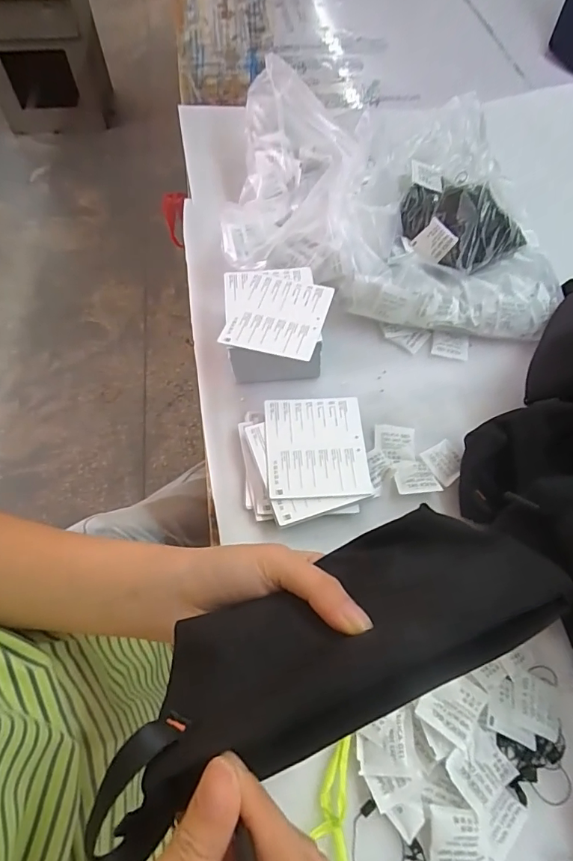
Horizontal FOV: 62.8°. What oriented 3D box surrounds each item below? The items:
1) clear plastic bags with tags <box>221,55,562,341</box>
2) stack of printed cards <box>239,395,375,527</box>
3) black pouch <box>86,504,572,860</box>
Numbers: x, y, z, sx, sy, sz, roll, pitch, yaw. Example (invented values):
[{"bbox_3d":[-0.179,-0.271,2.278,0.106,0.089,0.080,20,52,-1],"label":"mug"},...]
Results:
[{"bbox_3d":[0.127,-0.285,0.572,0.379,0.100,0.349,5,61,1],"label":"clear plastic bags with tags"},{"bbox_3d":[0.016,0.027,0.434,0.111,0.027,0.115,-4,61,-4],"label":"stack of printed cards"},{"bbox_3d":[0.014,0.094,0.215,0.207,0.026,0.085,-24,36,-11],"label":"black pouch"}]

